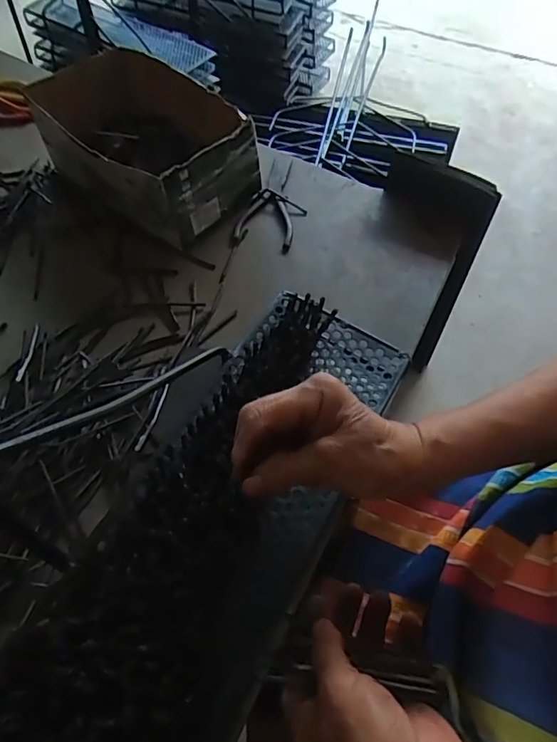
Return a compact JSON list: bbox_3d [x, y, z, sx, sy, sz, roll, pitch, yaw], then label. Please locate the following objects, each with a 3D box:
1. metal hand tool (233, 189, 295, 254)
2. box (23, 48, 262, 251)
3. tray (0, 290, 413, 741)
[{"bbox_3d":[-0.011,-0.211,0.692,0.078,0.014,0.099,15,56,8],"label":"metal hand tool"},{"bbox_3d":[-0.190,-0.316,0.693,0.183,0.129,0.307,-36,64,-24],"label":"box"},{"bbox_3d":[-0.092,0.169,0.358,0.180,0.108,0.588,24,56,14],"label":"tray"}]

